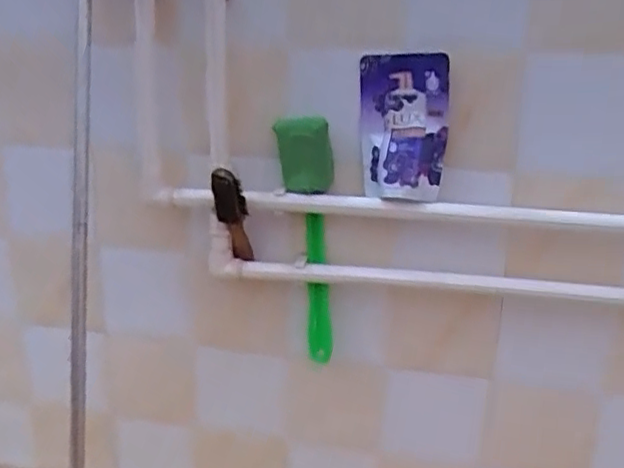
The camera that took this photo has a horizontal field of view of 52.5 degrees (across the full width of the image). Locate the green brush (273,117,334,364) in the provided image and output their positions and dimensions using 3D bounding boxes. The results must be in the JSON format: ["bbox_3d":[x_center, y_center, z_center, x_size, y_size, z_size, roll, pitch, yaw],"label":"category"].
[{"bbox_3d":[-0.008,0.017,0.888,0.078,0.348,0.060,-3,12,-2],"label":"green brush"}]

